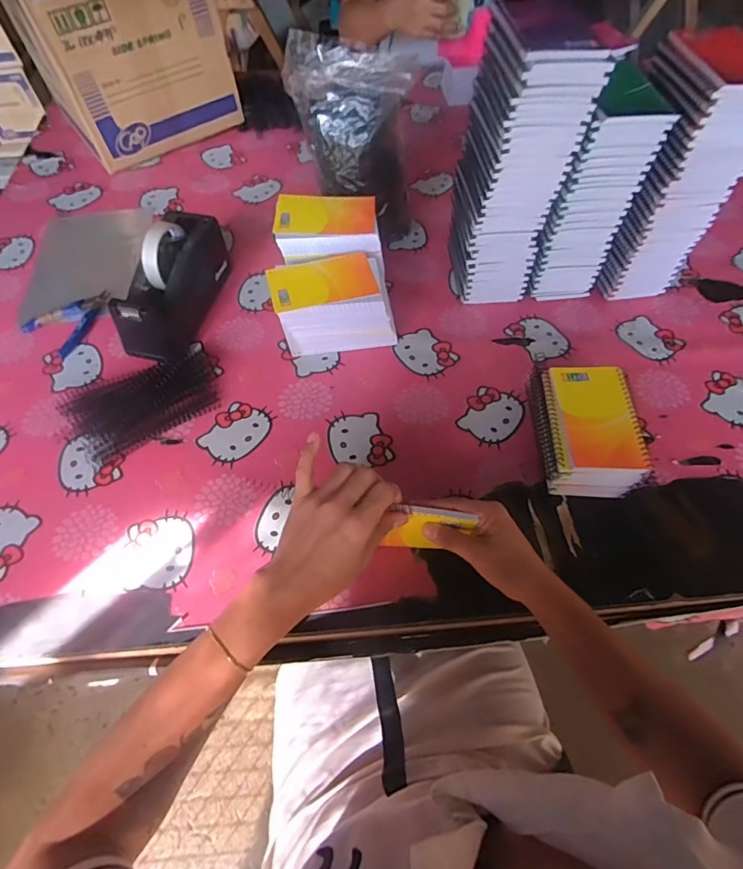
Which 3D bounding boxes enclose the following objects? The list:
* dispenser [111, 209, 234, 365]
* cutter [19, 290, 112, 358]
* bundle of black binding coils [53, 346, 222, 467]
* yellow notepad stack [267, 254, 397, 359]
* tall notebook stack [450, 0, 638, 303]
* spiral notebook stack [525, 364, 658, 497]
[{"bbox_3d":[-0.266,-0.199,0.641,0.076,0.112,0.206,11,59,5],"label":"dispenser"},{"bbox_3d":[-0.424,-0.166,0.669,0.079,0.009,0.115,20,60,10],"label":"cutter"},{"bbox_3d":[-0.288,-0.040,0.599,0.183,0.015,0.120,-23,62,-15],"label":"bundle of black binding coils"},{"bbox_3d":[-0.048,-0.168,0.630,0.156,0.096,0.090,-5,59,-5],"label":"yellow notepad stack"},{"bbox_3d":[0.167,-0.320,0.603,0.110,0.325,0.124,-6,59,-5],"label":"tall notebook stack"},{"bbox_3d":[0.235,-0.003,0.539,0.096,0.083,0.151,3,58,1],"label":"spiral notebook stack"}]

